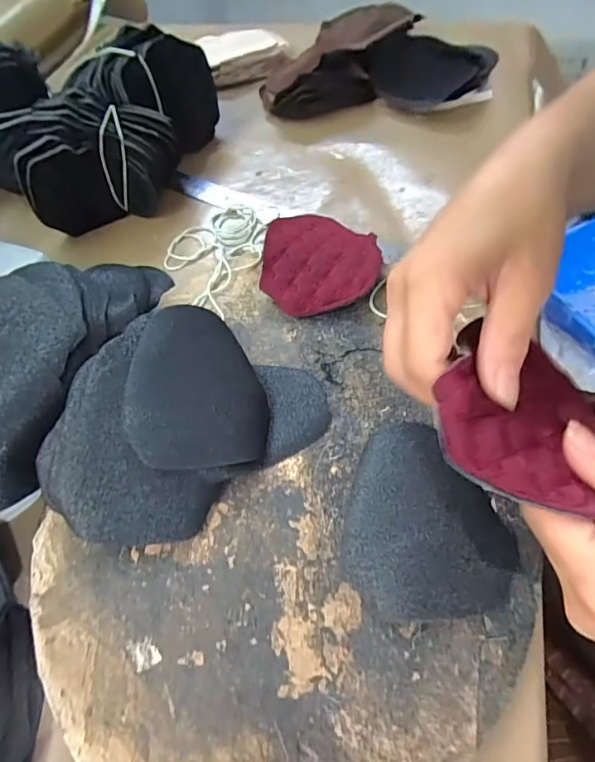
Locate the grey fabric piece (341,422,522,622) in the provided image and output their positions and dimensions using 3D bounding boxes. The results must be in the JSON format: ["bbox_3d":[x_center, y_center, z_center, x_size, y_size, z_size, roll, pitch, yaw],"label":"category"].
[{"bbox_3d":[0.066,0.072,0.262,0.085,0.011,0.101,-8,57,1],"label":"grey fabric piece"}]

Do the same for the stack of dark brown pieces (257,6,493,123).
[{"bbox_3d":[0.089,-0.352,0.536,0.248,0.049,0.150,2,59,6],"label":"stack of dark brown pieces"}]

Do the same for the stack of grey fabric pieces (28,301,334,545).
[{"bbox_3d":[-0.074,0.016,0.289,0.163,0.044,0.124,-36,61,-16],"label":"stack of grey fabric pieces"}]

